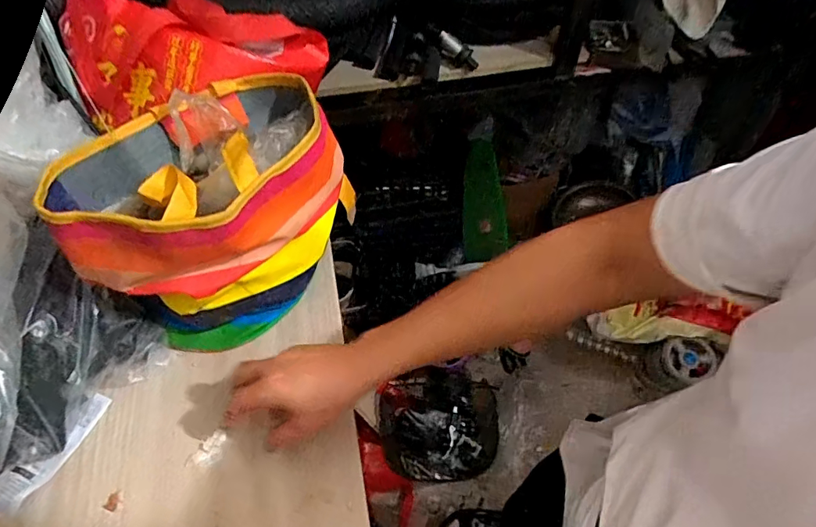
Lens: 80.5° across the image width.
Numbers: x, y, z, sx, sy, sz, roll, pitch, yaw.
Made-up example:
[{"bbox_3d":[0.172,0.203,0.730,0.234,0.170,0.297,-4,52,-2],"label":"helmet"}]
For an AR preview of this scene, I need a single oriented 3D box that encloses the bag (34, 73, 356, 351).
[{"bbox_3d":[-0.197,-0.049,0.543,0.163,0.222,0.272,39,66,24],"label":"bag"}]

